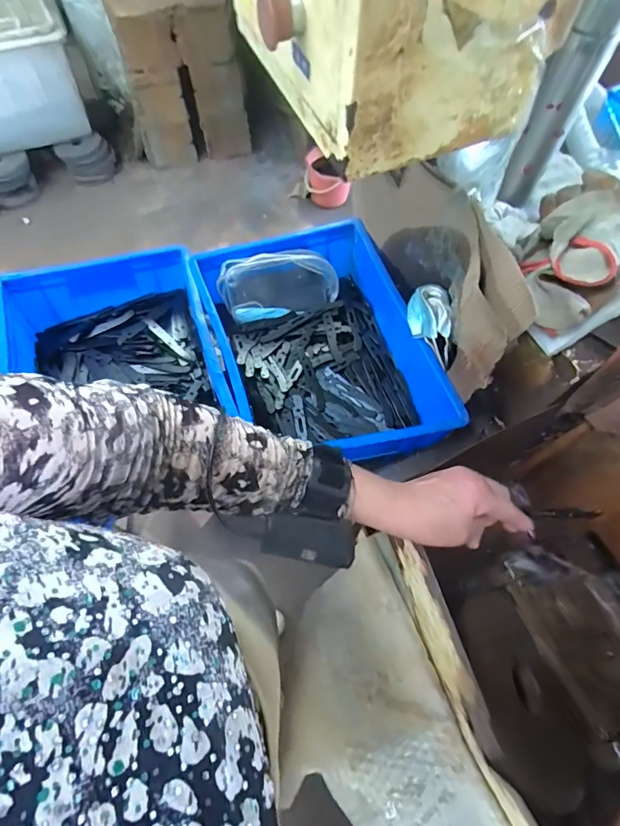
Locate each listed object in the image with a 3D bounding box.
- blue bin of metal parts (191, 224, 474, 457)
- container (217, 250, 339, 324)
[{"bbox_3d":[0.013,-0.100,0.690,0.291,0.109,0.400,-16,65,-7],"label":"blue bin of metal parts"},{"bbox_3d":[-0.054,-0.229,0.766,0.203,0.104,0.032,-14,25,-9],"label":"container"}]

